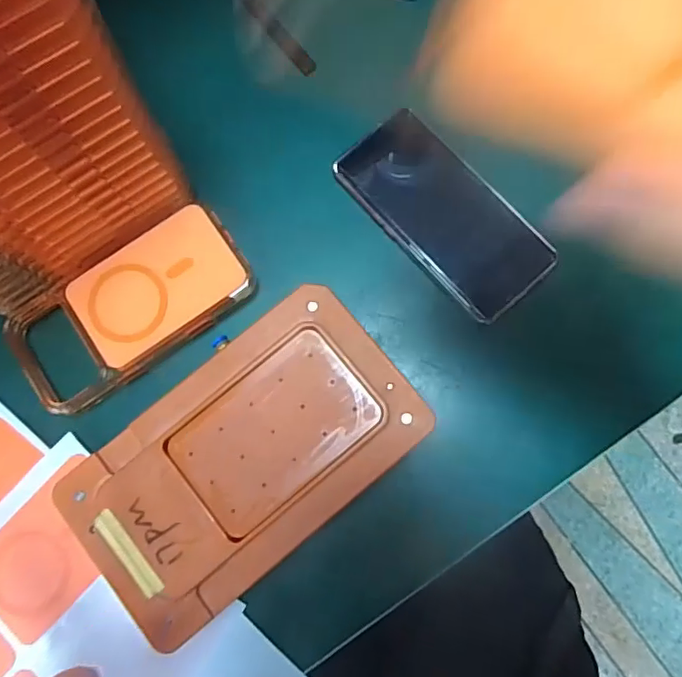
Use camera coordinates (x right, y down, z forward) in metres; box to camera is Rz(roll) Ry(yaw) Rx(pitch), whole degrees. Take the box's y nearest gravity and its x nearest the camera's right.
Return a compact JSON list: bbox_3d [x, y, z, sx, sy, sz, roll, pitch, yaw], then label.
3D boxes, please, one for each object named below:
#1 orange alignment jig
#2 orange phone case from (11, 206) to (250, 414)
[{"bbox_3d":[-0.054,0.068,0.306,0.196,0.011,0.113,-40,82,-4],"label":"orange alignment jig"},{"bbox_3d":[-0.143,-0.021,0.373,0.162,0.019,0.076,-32,82,-3],"label":"orange phone case"}]

